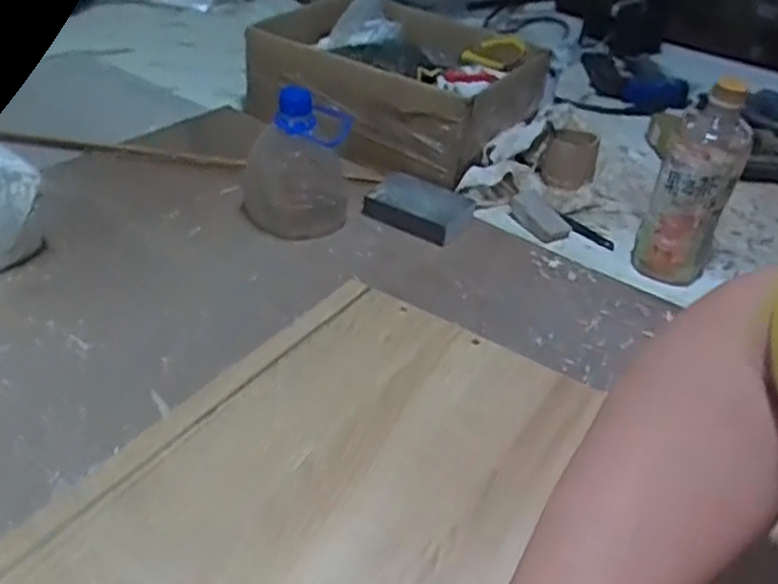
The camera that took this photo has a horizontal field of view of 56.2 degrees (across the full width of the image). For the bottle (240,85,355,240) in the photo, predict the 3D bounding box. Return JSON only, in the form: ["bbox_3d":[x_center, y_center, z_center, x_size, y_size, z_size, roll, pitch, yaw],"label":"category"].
[{"bbox_3d":[-0.090,-0.124,0.701,0.104,0.135,0.088,0,36,-9],"label":"bottle"}]

